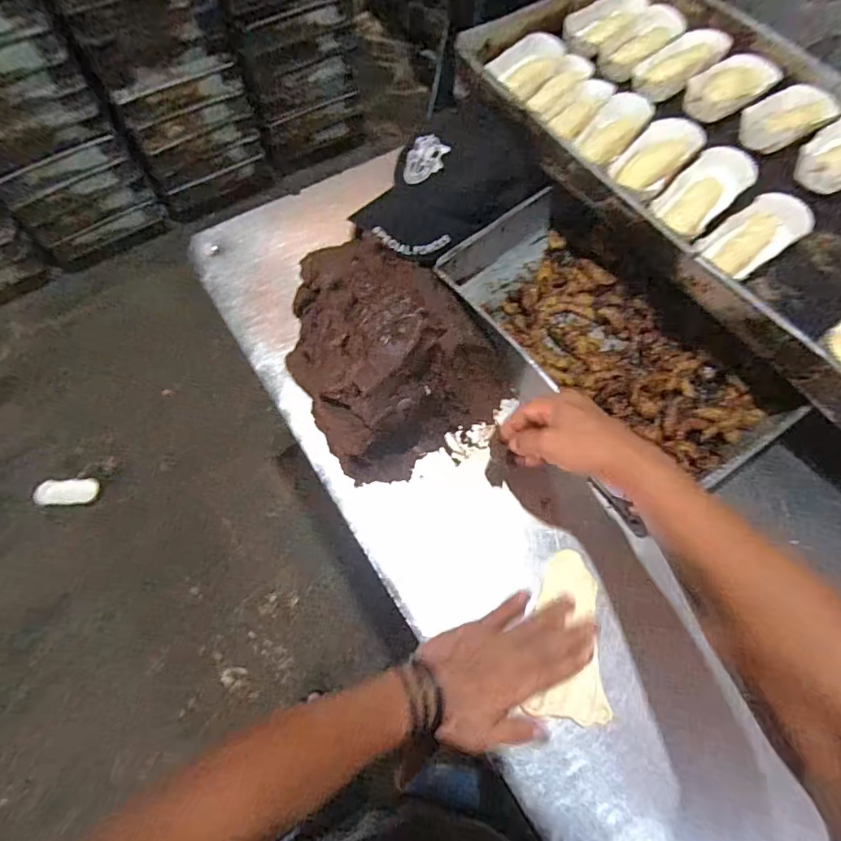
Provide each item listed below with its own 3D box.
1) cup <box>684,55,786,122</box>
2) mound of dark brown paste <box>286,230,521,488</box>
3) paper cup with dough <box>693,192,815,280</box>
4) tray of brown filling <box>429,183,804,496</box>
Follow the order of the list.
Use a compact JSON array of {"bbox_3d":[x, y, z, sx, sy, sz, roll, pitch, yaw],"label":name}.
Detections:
[{"bbox_3d":[0.398,-0.434,0.635,0.137,0.026,0.075,-36,73,-15],"label":"cup"},{"bbox_3d":[-0.044,-0.084,0.505,0.203,0.124,0.241,-35,73,-15],"label":"mound of dark brown paste"},{"bbox_3d":[0.364,-0.200,0.526,0.125,0.029,0.062,-35,73,-15],"label":"paper cup with dough"},{"bbox_3d":[0.213,-0.098,0.546,0.231,0.076,0.378,-37,73,-15],"label":"tray of brown filling"}]

